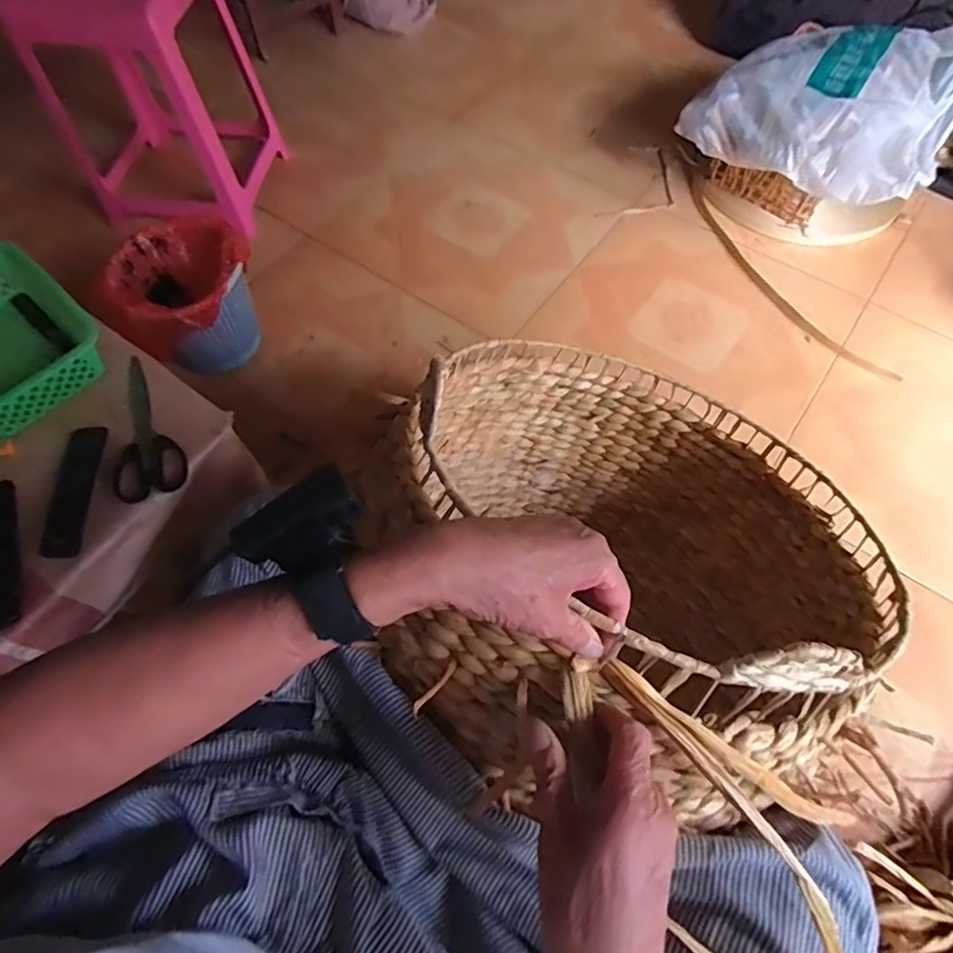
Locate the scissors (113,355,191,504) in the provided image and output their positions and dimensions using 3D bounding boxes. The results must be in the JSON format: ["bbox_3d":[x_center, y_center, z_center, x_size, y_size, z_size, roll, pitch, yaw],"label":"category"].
[{"bbox_3d":[-0.388,-0.058,0.639,0.073,0.015,0.193,-27,67,-12],"label":"scissors"}]

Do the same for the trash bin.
[{"bbox_3d":[-0.566,-0.347,1.130,0.254,0.217,0.238,-6,64,-3],"label":"trash bin"}]

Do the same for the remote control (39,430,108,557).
[{"bbox_3d":[-0.424,0.012,0.593,0.038,0.015,0.153,-8,64,-4],"label":"remote control"}]

